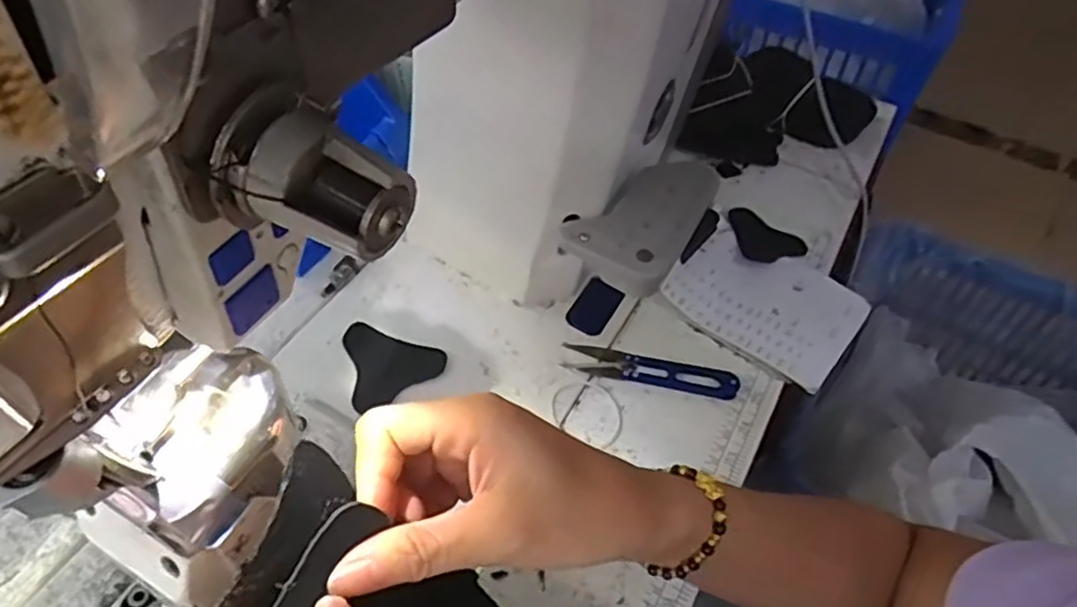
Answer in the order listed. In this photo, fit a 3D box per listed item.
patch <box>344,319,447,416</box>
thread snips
[{"bbox_3d":[-0.096,0.037,0.464,0.062,0.004,0.060,-10,60,-14],"label":"patch"},{"bbox_3d":[0.077,0.045,0.476,0.118,0.011,0.024,10,52,7],"label":"thread snips"}]

